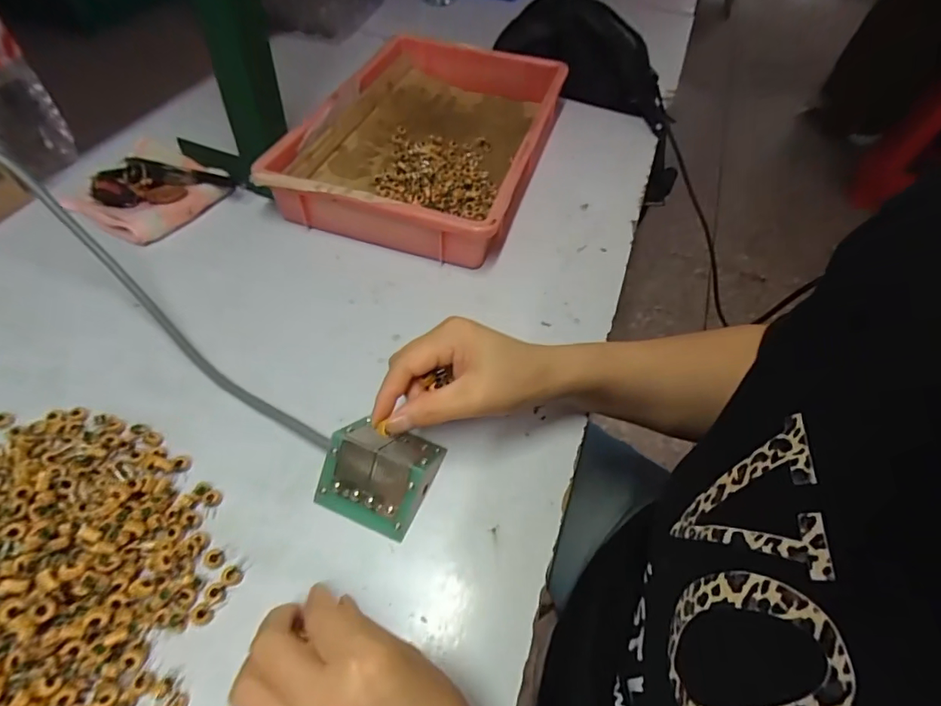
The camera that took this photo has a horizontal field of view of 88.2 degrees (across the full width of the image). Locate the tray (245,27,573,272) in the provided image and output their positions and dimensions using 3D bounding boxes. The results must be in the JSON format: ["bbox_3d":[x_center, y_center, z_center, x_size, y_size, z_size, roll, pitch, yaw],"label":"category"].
[{"bbox_3d":[-0.046,-0.253,0.567,0.245,0.063,0.357,14,53,7],"label":"tray"}]

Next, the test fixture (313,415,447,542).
[{"bbox_3d":[-0.061,0.076,0.332,0.069,0.041,0.071,21,54,12],"label":"test fixture"}]

